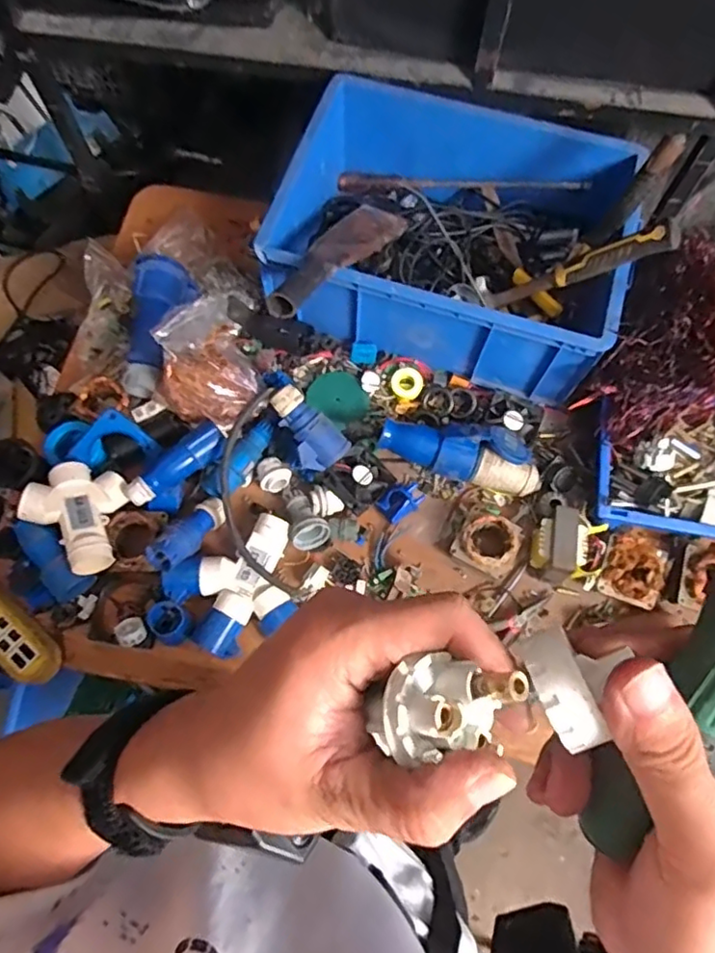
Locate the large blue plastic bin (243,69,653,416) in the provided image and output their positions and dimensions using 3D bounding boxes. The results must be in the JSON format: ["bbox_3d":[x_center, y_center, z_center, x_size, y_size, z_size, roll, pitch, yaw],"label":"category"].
[{"bbox_3d":[0.147,-0.368,0.891,0.475,0.166,0.393,17,70,5],"label":"large blue plastic bin"}]

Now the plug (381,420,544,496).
[{"bbox_3d":[0.146,-0.035,0.833,0.223,0.062,0.073,11,70,2],"label":"plug"}]

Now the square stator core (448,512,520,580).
[{"bbox_3d":[0.177,0.093,0.816,0.083,0.049,0.077,34,73,10],"label":"square stator core"}]

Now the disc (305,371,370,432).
[{"bbox_3d":[-0.028,-0.118,0.893,0.088,0.014,0.078,44,75,7],"label":"disc"}]

